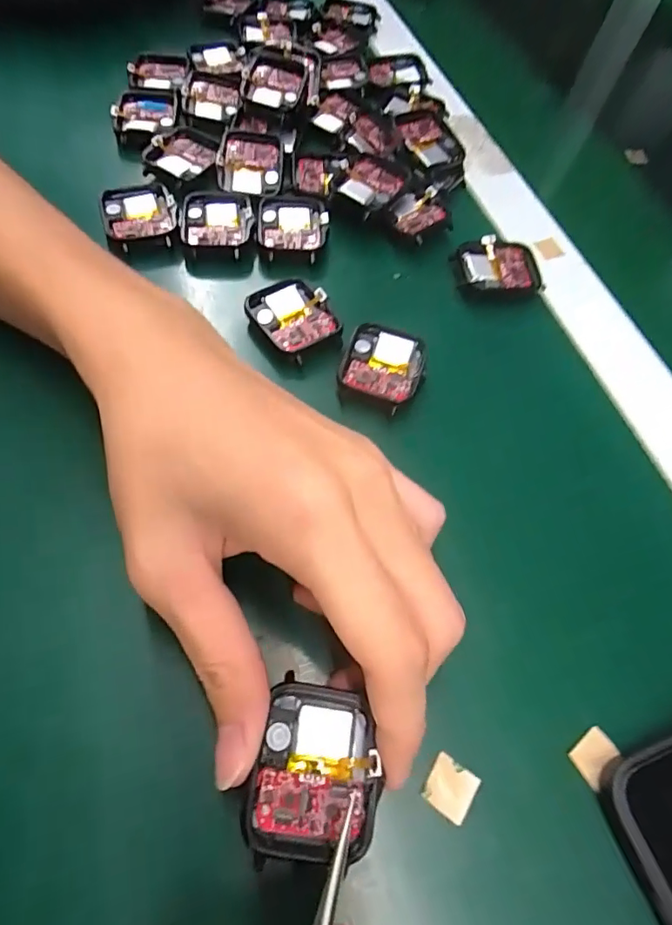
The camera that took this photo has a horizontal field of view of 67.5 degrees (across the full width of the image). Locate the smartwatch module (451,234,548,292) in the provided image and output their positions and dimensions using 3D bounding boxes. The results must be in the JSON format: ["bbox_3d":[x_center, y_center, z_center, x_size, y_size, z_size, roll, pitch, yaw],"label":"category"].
[{"bbox_3d":[0.088,-0.106,0.273,0.045,0.007,0.034,2,61,-6],"label":"smartwatch module"}]

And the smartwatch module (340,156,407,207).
[{"bbox_3d":[0.021,-0.157,0.285,0.033,0.008,0.036,19,61,4],"label":"smartwatch module"}]

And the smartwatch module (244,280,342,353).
[{"bbox_3d":[-0.020,-0.071,0.244,0.035,0.007,0.040,-29,68,-20],"label":"smartwatch module"}]

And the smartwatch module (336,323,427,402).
[{"bbox_3d":[0.022,-0.046,0.237,0.037,0.007,0.037,18,61,3],"label":"smartwatch module"}]

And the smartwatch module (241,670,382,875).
[{"bbox_3d":[-0.005,0.089,0.146,0.037,0.010,0.044,6,64,0],"label":"smartwatch module"}]

